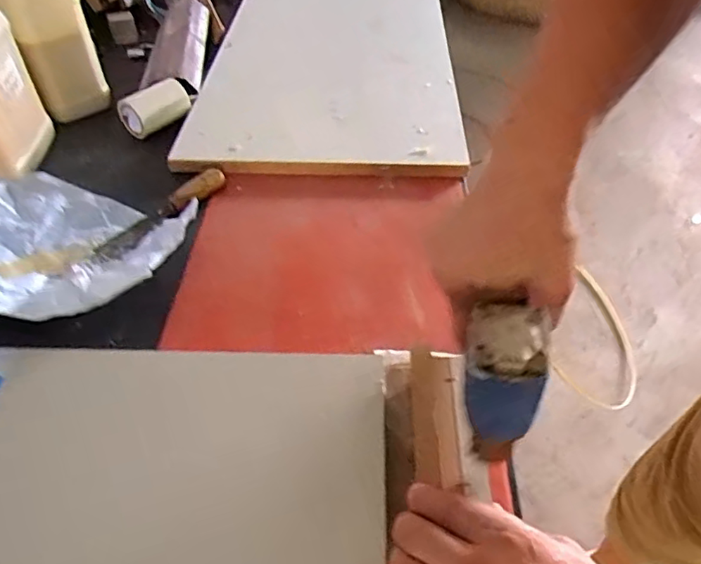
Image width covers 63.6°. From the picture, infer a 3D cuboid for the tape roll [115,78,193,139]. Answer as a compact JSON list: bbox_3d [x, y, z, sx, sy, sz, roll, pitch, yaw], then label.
[{"bbox_3d":[-0.272,-0.247,0.798,0.052,0.048,0.096,33,52,28],"label":"tape roll"}]

